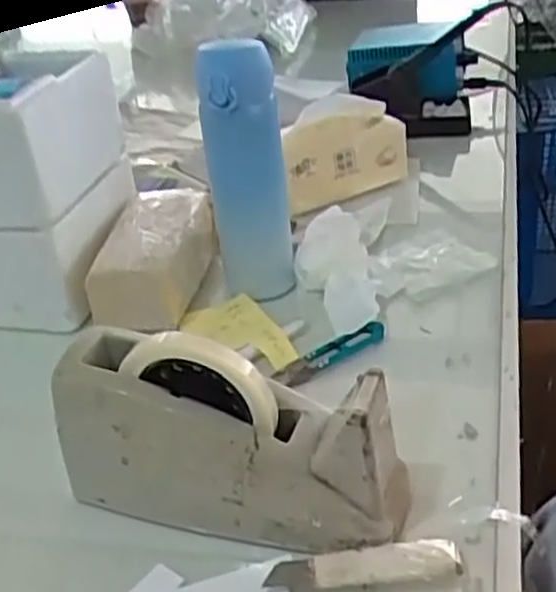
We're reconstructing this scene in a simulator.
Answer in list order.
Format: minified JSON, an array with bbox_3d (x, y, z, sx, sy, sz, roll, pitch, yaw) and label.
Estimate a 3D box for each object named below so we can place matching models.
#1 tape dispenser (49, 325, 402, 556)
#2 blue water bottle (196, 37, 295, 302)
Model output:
[{"bbox_3d":[-0.031,0.080,0.489,0.214,0.112,0.071,3,34,14],"label":"tape dispenser"},{"bbox_3d":[-0.028,-0.106,0.683,0.069,0.217,0.055,-2,33,6],"label":"blue water bottle"}]

